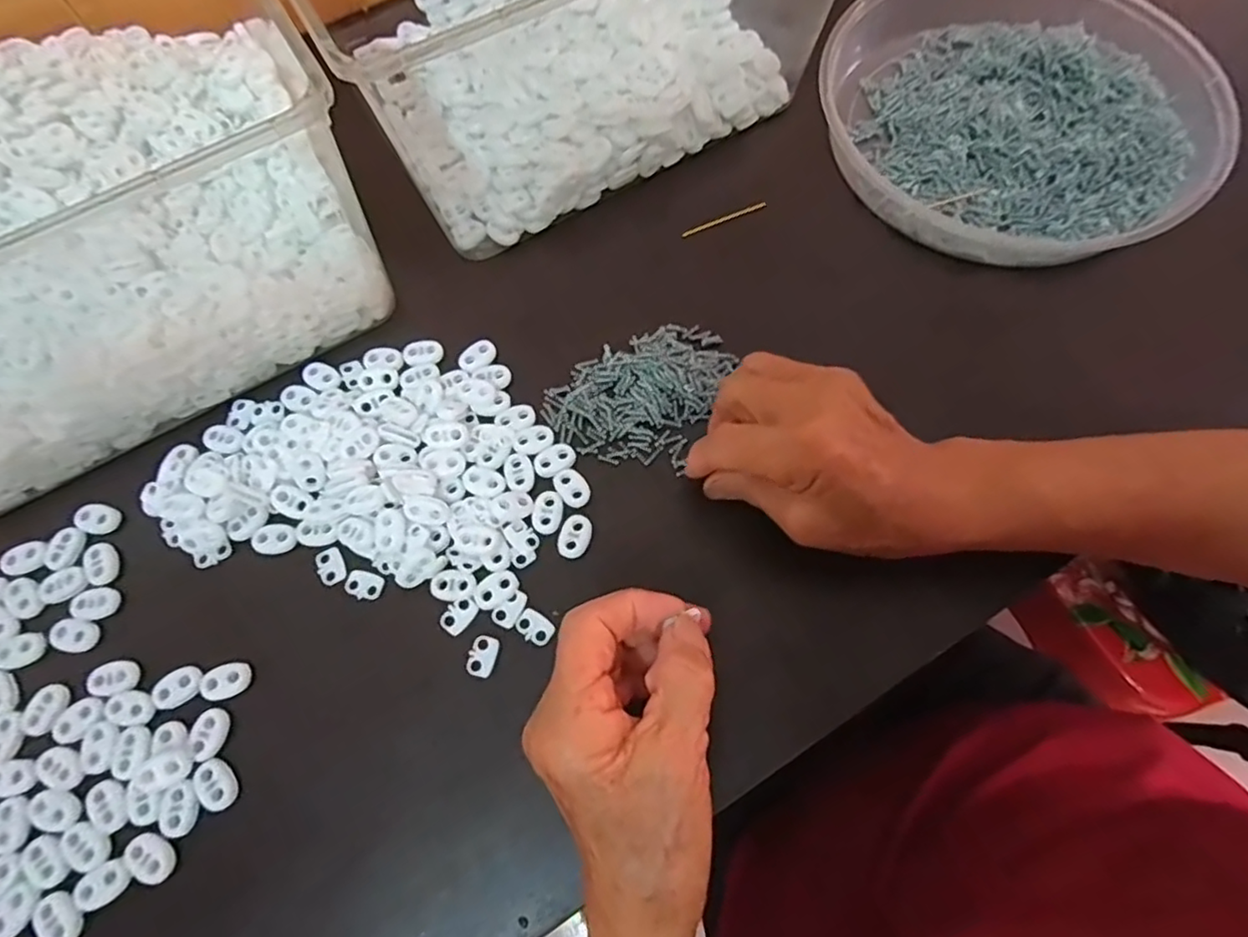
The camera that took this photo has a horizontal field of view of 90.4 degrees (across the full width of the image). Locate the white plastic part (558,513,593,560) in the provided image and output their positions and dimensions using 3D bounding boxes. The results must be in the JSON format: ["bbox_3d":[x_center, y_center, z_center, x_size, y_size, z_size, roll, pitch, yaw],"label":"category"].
[{"bbox_3d":[-0.025,0.035,0.316,0.015,0.005,0.024,18,71,9],"label":"white plastic part"}]

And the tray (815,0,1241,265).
[{"bbox_3d":[0.241,-0.230,0.391,0.226,0.042,0.226,-1,69,2],"label":"tray"}]

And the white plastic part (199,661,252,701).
[{"bbox_3d":[-0.189,0.101,0.295,0.020,0.006,0.016,-19,70,-5],"label":"white plastic part"}]

